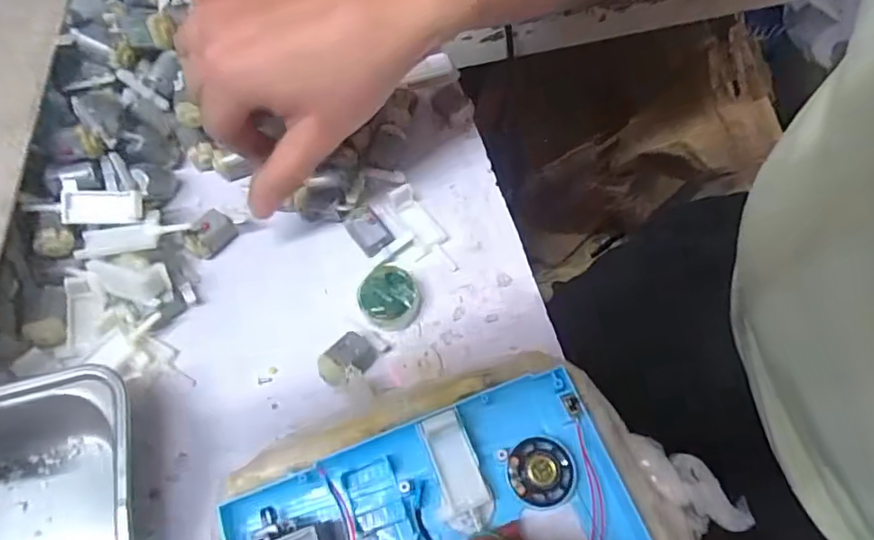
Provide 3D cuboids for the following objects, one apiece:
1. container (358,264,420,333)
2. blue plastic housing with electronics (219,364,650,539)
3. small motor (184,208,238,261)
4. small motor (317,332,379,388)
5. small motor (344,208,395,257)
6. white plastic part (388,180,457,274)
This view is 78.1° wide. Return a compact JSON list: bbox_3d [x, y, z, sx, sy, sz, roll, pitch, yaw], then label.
[{"bbox_3d":[-0.027,0.015,0.302,0.033,0.017,0.034,0,65,-1],"label":"container"},{"bbox_3d":[0.007,0.122,0.208,0.162,0.038,0.129,-18,66,-9],"label":"blue plastic housing with electronics"},{"bbox_3d":[-0.134,-0.020,0.317,0.017,0.018,0.027,31,68,13],"label":"small motor"},{"bbox_3d":[-0.047,0.049,0.286,0.022,0.017,0.029,37,70,15],"label":"small motor"},{"bbox_3d":[-0.039,-0.021,0.318,0.018,0.013,0.024,-38,71,-17],"label":"small motor"},{"bbox_3d":[-0.009,-0.026,0.326,0.022,0.007,0.061,-22,67,-11],"label":"white plastic part"}]

